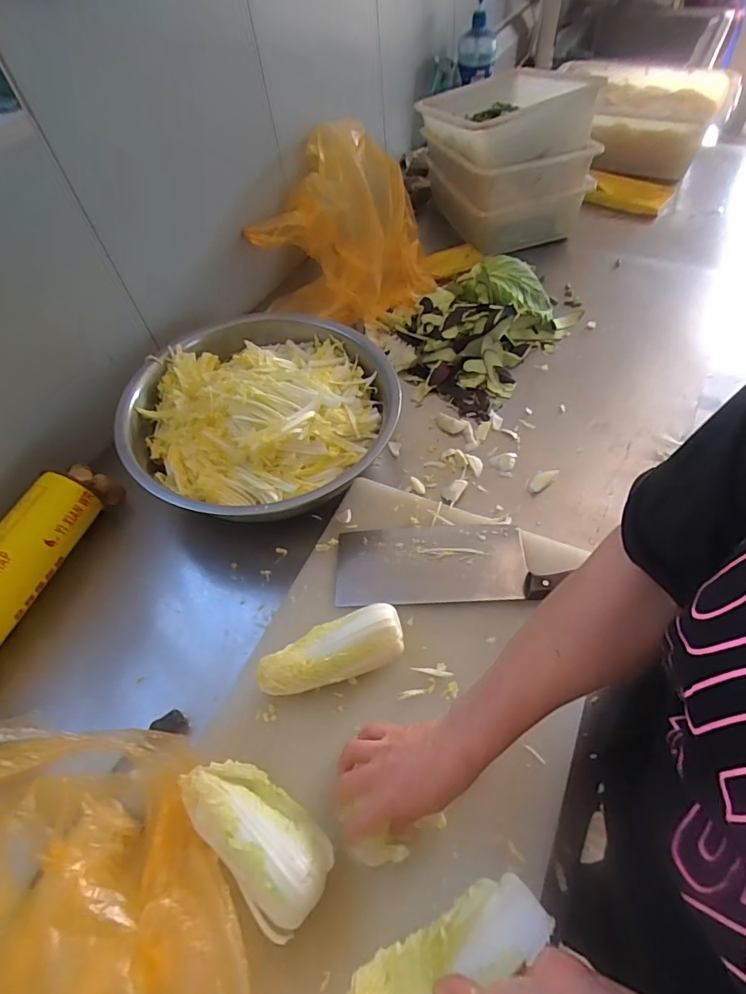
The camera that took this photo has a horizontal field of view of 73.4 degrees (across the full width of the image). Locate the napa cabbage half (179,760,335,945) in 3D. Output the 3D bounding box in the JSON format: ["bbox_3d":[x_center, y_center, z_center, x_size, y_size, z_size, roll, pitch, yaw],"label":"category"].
[{"bbox_3d":[-0.102,0.293,0.440,0.148,0.055,0.075,35,65,27],"label":"napa cabbage half"}]

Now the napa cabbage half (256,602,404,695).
[{"bbox_3d":[-0.044,0.167,0.540,0.158,0.057,0.066,-14,54,-3],"label":"napa cabbage half"}]

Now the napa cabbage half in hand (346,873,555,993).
[{"bbox_3d":[0.047,0.345,0.349,0.176,0.052,0.073,-33,63,-16],"label":"napa cabbage half in hand"}]

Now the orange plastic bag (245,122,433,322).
[{"bbox_3d":[-0.063,-0.483,0.907,0.311,0.209,0.265,-11,54,-1],"label":"orange plastic bag"}]

